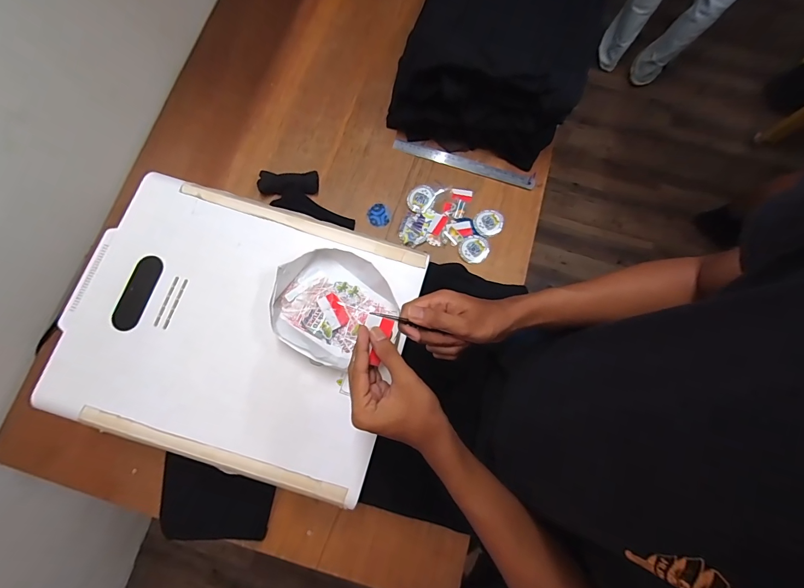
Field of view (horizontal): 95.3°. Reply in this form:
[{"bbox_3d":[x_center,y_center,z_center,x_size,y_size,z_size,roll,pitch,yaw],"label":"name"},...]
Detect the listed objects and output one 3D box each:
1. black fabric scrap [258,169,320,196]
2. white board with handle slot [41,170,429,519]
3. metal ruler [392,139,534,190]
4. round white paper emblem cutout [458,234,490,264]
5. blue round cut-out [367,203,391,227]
[{"bbox_3d":[-0.245,-0.240,0.794,0.126,0.021,0.051,-1,77,0],"label":"black fabric scrap"},{"bbox_3d":[-0.255,0.044,0.571,0.502,0.029,0.397,17,78,4],"label":"white board with handle slot"},{"bbox_3d":[0.139,-0.295,0.825,0.323,0.010,0.032,17,78,4],"label":"metal ruler"},{"bbox_3d":[0.154,-0.096,0.782,0.060,0.006,0.066,1,75,-4],"label":"round white paper emblem cutout"},{"bbox_3d":[-0.051,-0.172,0.800,0.050,0.005,0.056,-23,78,-4],"label":"blue round cut-out"}]

